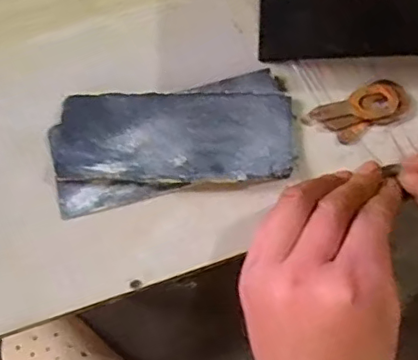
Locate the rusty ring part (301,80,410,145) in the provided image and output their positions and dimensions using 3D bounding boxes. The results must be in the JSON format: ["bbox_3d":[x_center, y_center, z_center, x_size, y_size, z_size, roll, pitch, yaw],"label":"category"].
[{"bbox_3d":[0.088,-0.040,0.338,0.060,0.006,0.027,-23,70,-5],"label":"rusty ring part"}]

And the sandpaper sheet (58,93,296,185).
[{"bbox_3d":[-0.019,-0.025,0.338,0.133,0.005,0.056,1,70,4],"label":"sandpaper sheet"}]

